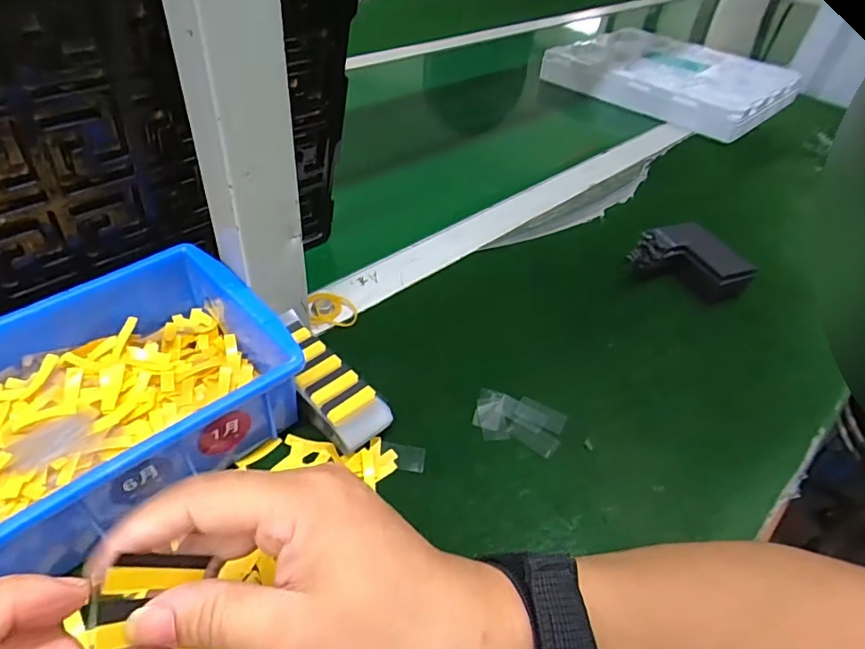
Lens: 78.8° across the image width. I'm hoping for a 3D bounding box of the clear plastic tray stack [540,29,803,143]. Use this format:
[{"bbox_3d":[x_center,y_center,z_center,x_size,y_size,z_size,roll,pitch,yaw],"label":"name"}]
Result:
[{"bbox_3d":[0.374,-0.389,0.823,0.322,0.042,0.275,34,49,26],"label":"clear plastic tray stack"}]

